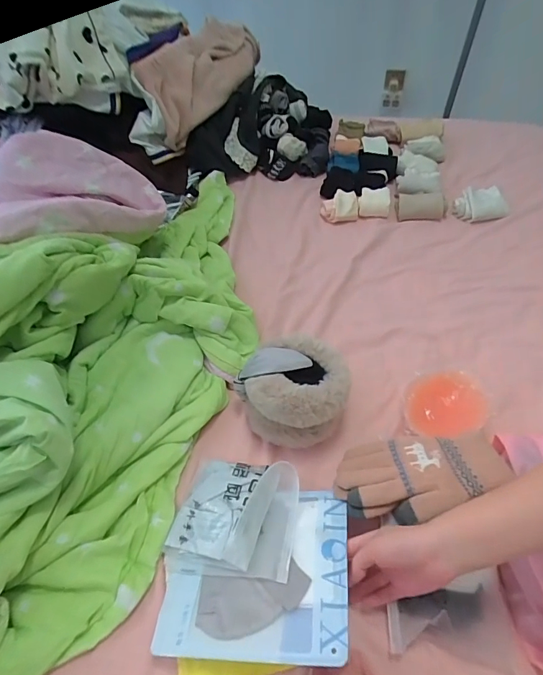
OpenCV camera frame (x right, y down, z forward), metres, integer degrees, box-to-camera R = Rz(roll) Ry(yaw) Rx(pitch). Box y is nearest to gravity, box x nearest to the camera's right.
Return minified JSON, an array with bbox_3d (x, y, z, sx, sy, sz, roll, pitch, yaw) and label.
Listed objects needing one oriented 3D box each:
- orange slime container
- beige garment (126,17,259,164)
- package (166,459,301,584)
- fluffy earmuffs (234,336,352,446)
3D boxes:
[{"bbox_3d":[0.253,0.097,0.582,0.114,0.026,0.116,5,52,6],"label":"orange slime container"},{"bbox_3d":[-0.183,-0.636,0.988,0.211,0.168,0.469,6,52,7],"label":"beige garment"},{"bbox_3d":[-0.047,0.214,0.491,0.151,0.045,0.135,4,52,5],"label":"package"},{"bbox_3d":[0.034,0.078,0.564,0.136,0.110,0.126,-1,52,1],"label":"fluffy earmuffs"}]

